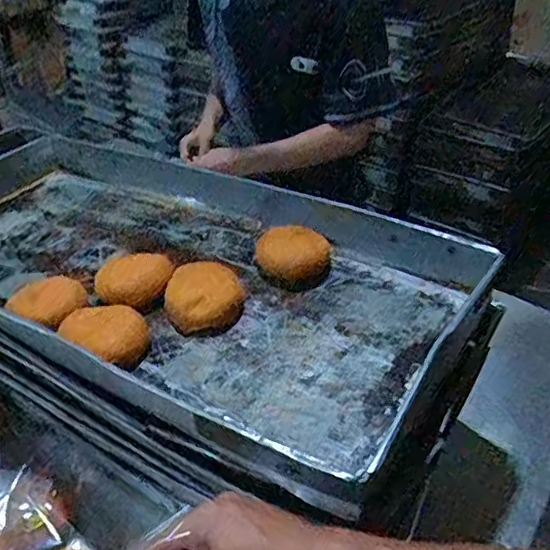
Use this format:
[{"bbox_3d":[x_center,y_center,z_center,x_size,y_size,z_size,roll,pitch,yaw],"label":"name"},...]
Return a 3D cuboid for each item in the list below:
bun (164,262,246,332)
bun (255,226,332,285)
[{"bbox_3d":[-0.086,0.026,0.704,0.089,0.039,0.085,0,39,0],"label":"bun"},{"bbox_3d":[0.023,-0.025,0.760,0.095,0.052,0.095,2,39,2],"label":"bun"}]

